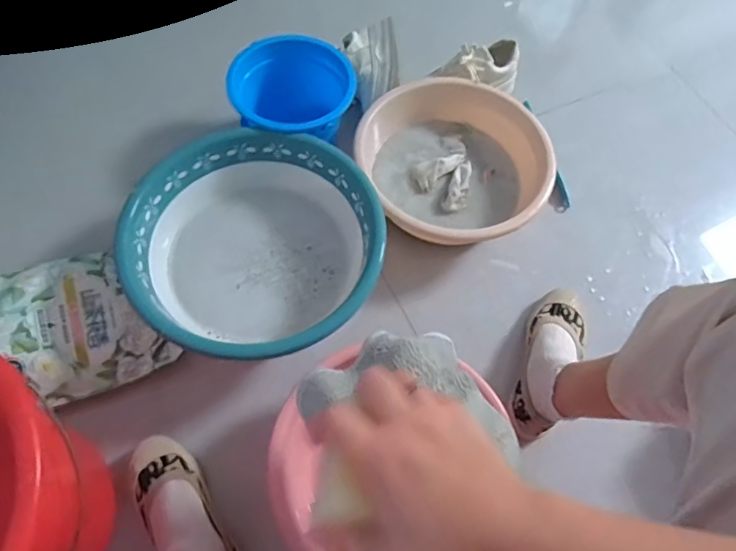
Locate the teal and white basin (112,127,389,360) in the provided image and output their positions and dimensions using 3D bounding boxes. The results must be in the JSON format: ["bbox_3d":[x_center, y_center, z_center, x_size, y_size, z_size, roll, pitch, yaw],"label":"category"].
[{"bbox_3d":[-0.167,-0.046,0.779,0.353,0.108,0.347,1,65,-2],"label":"teal and white basin"}]

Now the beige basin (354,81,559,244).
[{"bbox_3d":[0.140,-0.185,0.889,0.311,0.105,0.316,1,65,-2],"label":"beige basin"}]

